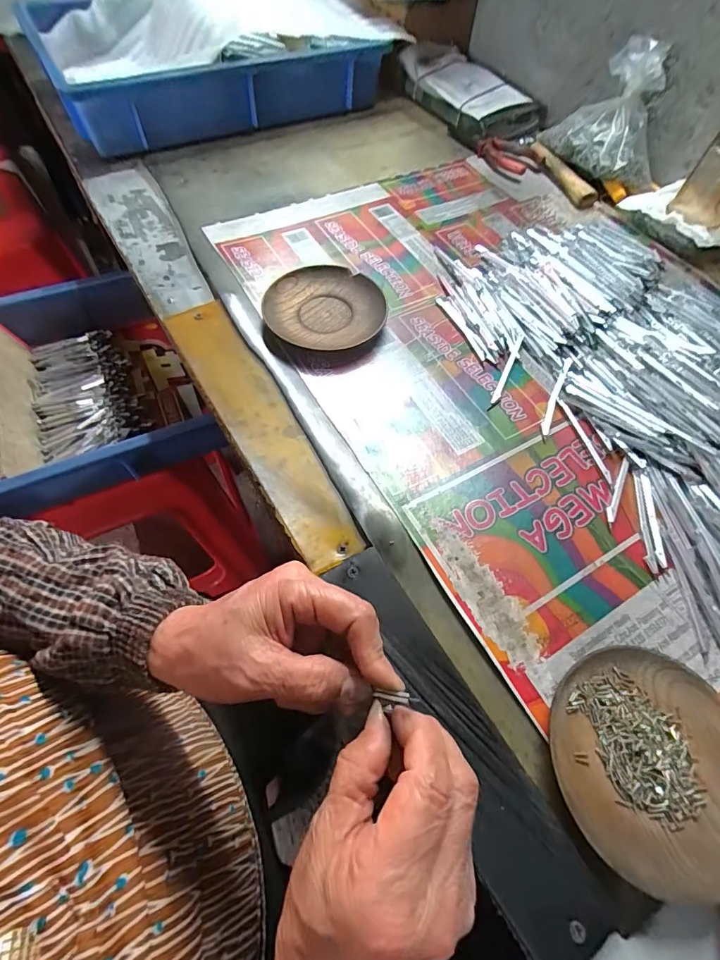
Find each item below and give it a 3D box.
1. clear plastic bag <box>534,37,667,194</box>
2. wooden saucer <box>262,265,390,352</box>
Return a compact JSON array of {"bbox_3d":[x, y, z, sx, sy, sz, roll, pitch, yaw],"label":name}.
[{"bbox_3d":[0.308,-0.435,0.521,0.071,0.122,0.157,-35,68,-20],"label":"clear plastic bag"},{"bbox_3d":[-0.034,-0.165,0.415,0.111,0.014,0.107,1,61,-3],"label":"wooden saucer"}]

